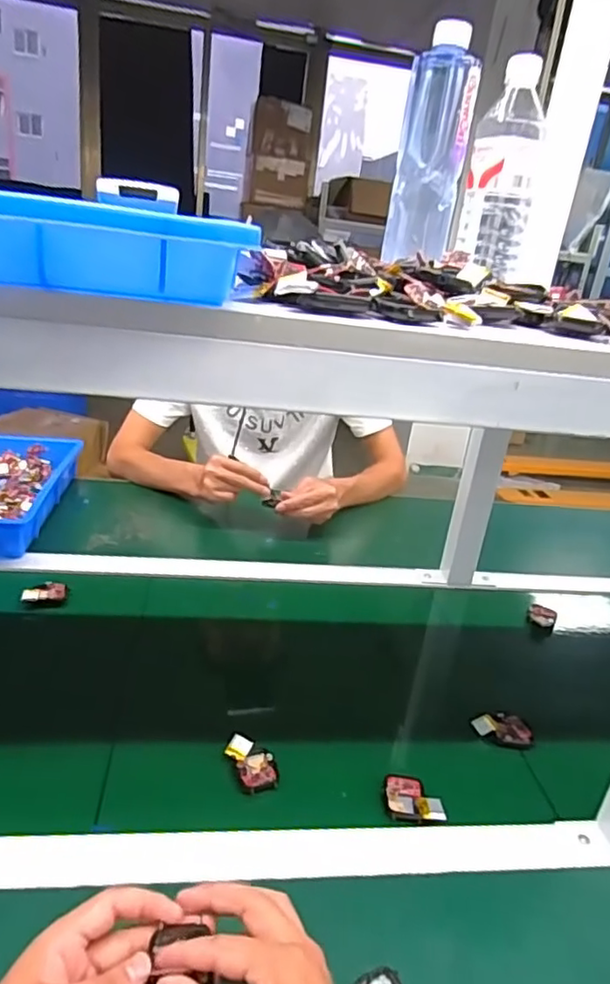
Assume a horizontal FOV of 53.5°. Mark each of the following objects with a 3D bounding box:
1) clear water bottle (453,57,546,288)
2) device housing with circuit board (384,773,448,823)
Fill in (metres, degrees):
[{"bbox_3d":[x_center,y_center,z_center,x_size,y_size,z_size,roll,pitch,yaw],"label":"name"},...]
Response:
[{"bbox_3d":[0.208,-0.330,0.627,0.076,0.190,0.065,13,24,12],"label":"clear water bottle"},{"bbox_3d":[0.099,0.276,0.549,0.051,0.015,0.044,8,25,2],"label":"device housing with circuit board"}]

